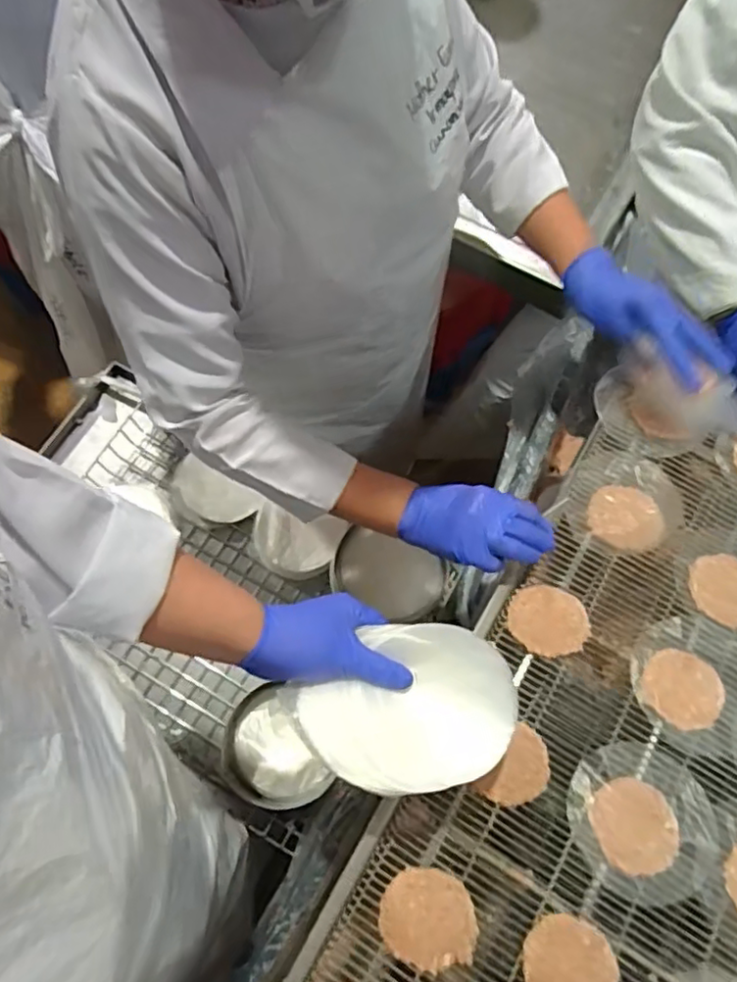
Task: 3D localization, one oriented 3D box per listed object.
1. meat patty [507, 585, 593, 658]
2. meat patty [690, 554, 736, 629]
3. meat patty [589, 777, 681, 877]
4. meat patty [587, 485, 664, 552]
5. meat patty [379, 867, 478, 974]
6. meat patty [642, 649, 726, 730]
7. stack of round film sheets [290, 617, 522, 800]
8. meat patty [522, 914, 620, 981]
[{"bbox_3d":[0.173,0.123,0.618,0.074,0.013,0.066,-5,73,-2],"label":"meat patty"},{"bbox_3d":[0.353,0.096,0.635,0.071,0.004,0.070,0,73,0],"label":"meat patty"},{"bbox_3d":[0.227,0.285,0.551,0.071,0.014,0.069,0,73,0],"label":"meat patty"},{"bbox_3d":[0.262,0.026,0.658,0.075,0.008,0.067,16,74,5],"label":"meat patty"},{"bbox_3d":[0.049,0.340,0.514,0.075,0.015,0.064,19,74,6],"label":"meat patty"},{"bbox_3d":[0.289,0.182,0.594,0.071,0.012,0.068,0,73,0],"label":"meat patty"},{"bbox_3d":[0.029,0.162,0.491,0.166,0.038,0.116,-3,73,-1],"label":"stack of round film sheets"},{"bbox_3d":[0.158,0.372,0.508,0.072,0.012,0.063,-9,73,-3],"label":"meat patty"}]

